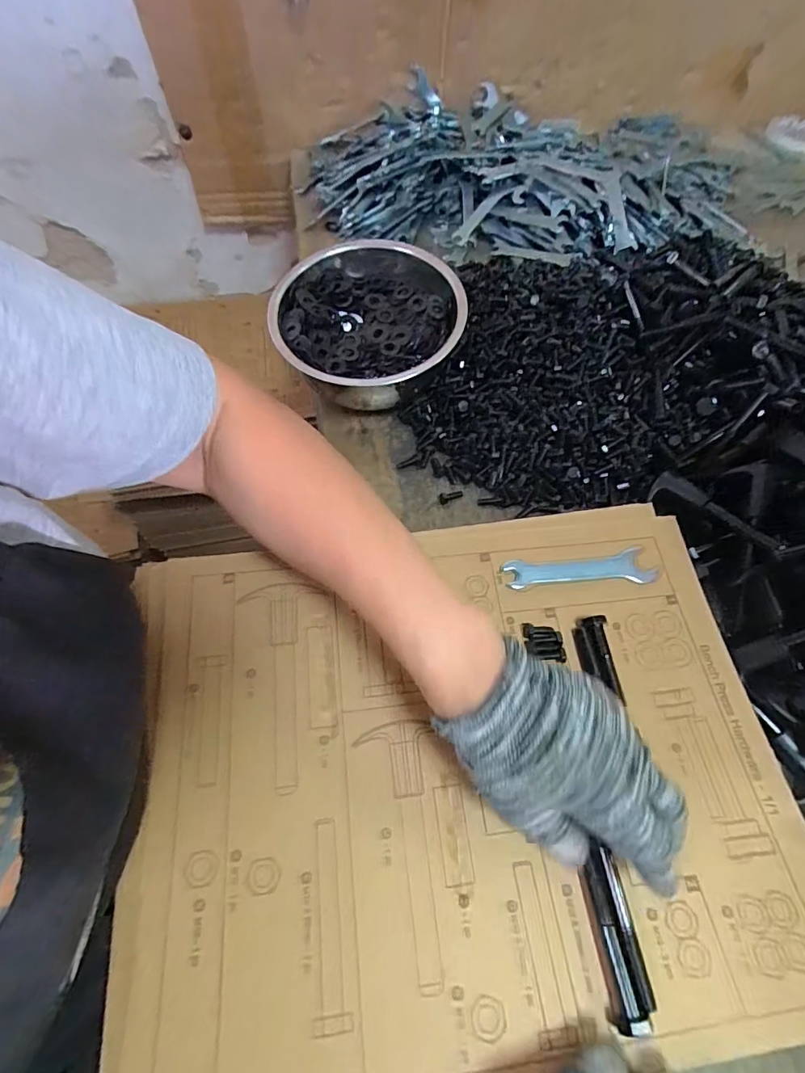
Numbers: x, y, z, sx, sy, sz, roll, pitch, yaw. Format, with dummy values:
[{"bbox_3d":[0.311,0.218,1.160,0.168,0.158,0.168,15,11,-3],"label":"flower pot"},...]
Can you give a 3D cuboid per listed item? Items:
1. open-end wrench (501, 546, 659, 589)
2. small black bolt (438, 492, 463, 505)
[{"bbox_3d":[0.133,0.024,0.358,0.115,0.010,0.027,-7,59,-7],"label":"open-end wrench"},{"bbox_3d":[0.042,-0.033,0.418,0.021,0.006,0.008,-10,60,-9],"label":"small black bolt"}]

